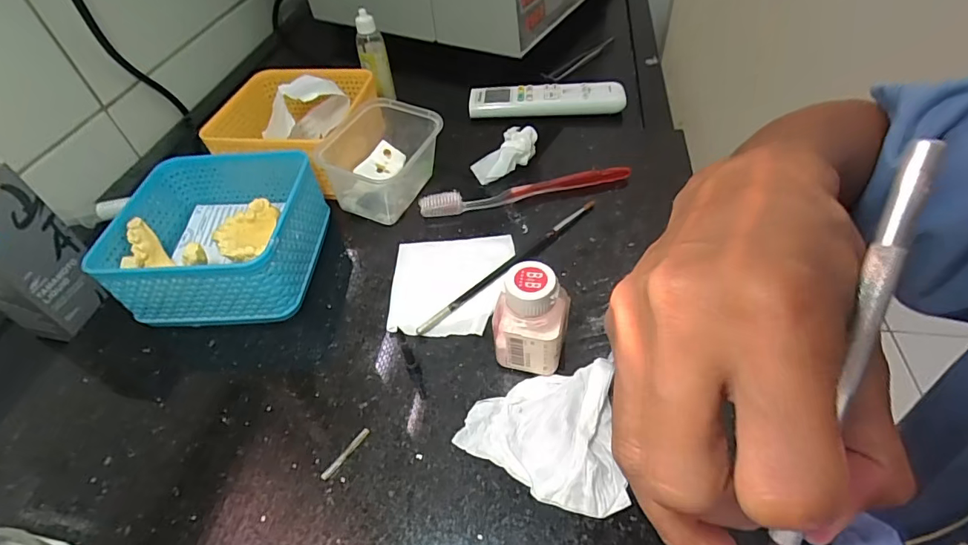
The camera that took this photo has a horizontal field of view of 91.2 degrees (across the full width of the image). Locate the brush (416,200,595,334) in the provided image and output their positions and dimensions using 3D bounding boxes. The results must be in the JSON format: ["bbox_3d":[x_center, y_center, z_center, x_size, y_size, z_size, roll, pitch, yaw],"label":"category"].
[{"bbox_3d":[0.024,-0.009,0.368,0.187,0.009,0.010,-37,55,-24],"label":"brush"}]

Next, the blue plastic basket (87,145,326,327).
[{"bbox_3d":[-0.210,-0.027,0.374,0.143,0.063,0.128,-3,48,4],"label":"blue plastic basket"}]

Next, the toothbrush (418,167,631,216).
[{"bbox_3d":[0.038,-0.072,0.422,0.188,0.015,0.020,-8,48,-1],"label":"toothbrush"}]

